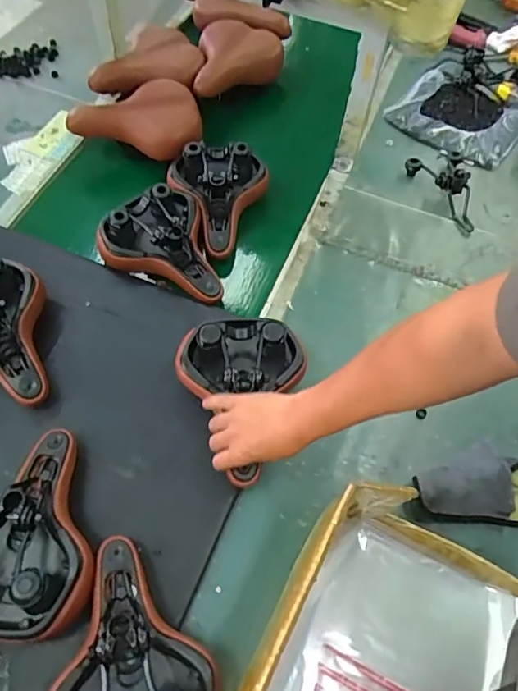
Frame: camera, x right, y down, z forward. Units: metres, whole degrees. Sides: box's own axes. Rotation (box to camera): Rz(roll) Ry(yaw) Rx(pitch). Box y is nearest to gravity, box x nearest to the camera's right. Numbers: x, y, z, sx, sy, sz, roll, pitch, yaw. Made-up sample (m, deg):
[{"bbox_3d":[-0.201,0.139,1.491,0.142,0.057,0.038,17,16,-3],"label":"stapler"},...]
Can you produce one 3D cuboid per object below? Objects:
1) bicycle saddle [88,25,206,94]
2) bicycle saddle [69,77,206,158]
[{"bbox_3d":[-0.255,-0.620,1.138,0.249,0.101,0.093,-30,67,-19],"label":"bicycle saddle"},{"bbox_3d":[-0.244,-0.461,1.062,0.267,0.093,0.161,4,60,-2],"label":"bicycle saddle"}]

